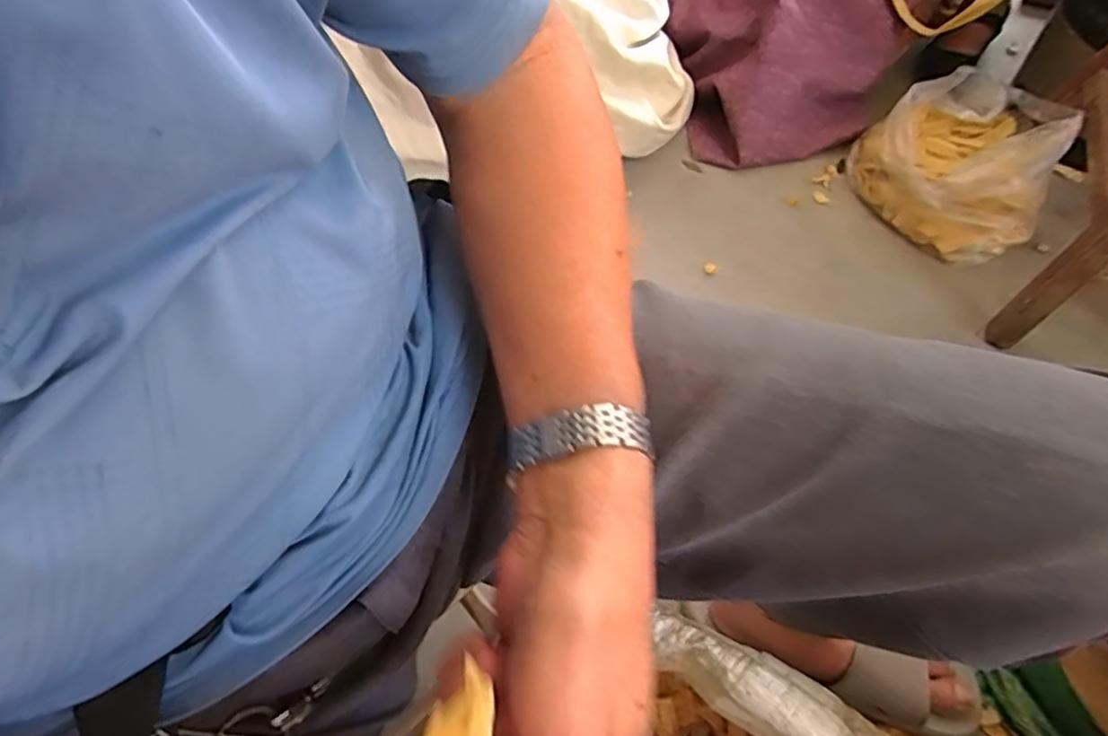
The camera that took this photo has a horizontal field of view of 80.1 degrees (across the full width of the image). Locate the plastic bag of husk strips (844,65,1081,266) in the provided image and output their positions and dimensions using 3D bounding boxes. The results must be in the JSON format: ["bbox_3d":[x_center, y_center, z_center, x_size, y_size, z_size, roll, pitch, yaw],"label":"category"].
[{"bbox_3d":[0.569,-0.290,0.923,0.235,0.125,0.252,-37,65,-18],"label":"plastic bag of husk strips"}]

